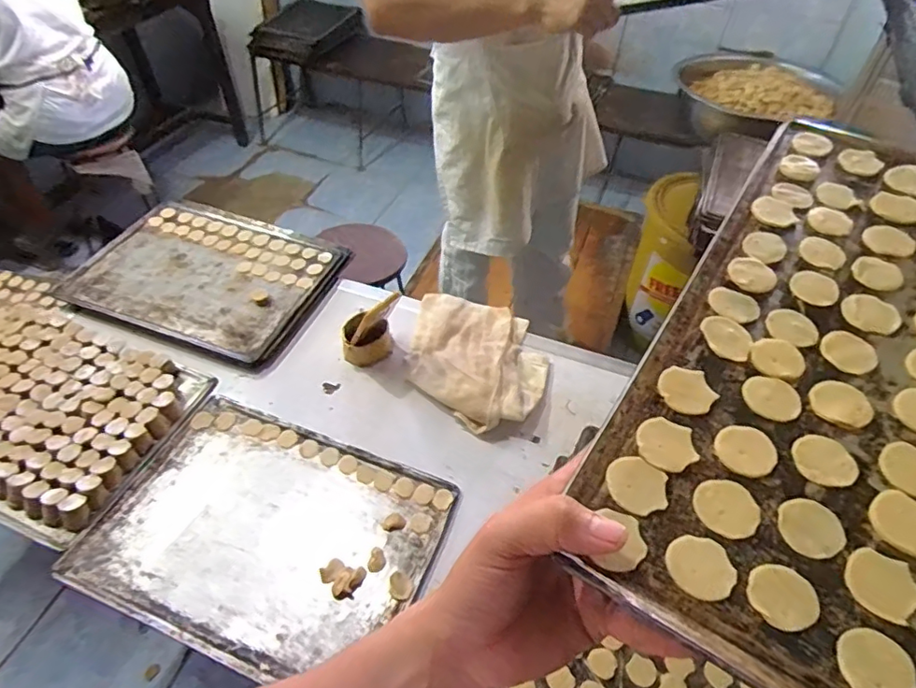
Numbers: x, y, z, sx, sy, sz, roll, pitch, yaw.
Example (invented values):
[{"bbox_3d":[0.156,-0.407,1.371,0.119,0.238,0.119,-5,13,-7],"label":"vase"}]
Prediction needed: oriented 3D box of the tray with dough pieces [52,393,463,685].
[{"bbox_3d":[-0.278,0.263,0.801,0.423,0.031,0.324,20,51,11],"label":"tray with dough pieces"}]

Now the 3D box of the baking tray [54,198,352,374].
[{"bbox_3d":[-0.496,-0.143,1.132,0.477,0.037,0.362,19,50,10],"label":"baking tray"}]

